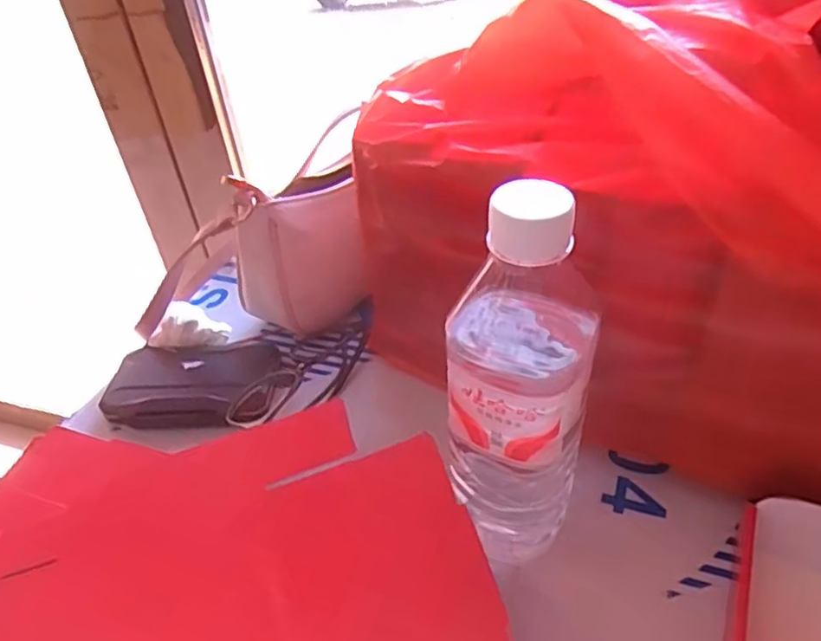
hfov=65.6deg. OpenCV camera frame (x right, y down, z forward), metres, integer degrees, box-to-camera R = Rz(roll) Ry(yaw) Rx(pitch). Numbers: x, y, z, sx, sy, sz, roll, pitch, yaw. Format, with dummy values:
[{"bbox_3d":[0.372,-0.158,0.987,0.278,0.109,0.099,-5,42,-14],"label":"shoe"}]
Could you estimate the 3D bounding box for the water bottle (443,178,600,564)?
[{"bbox_3d":[0.050,0.046,0.305,0.063,0.224,0.054,9,42,16],"label":"water bottle"}]

